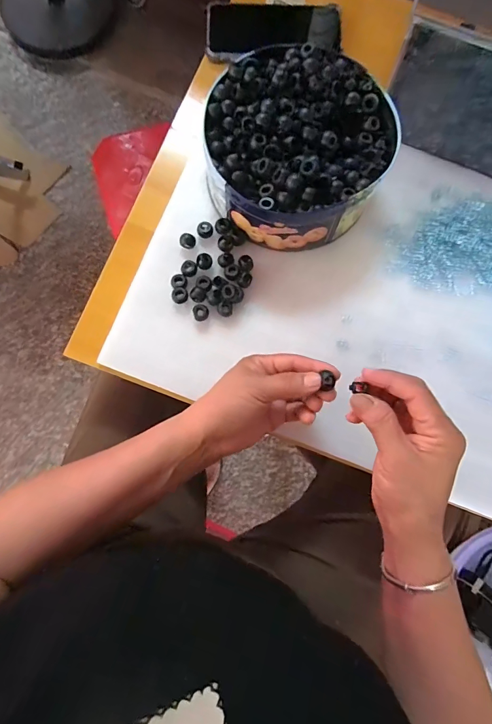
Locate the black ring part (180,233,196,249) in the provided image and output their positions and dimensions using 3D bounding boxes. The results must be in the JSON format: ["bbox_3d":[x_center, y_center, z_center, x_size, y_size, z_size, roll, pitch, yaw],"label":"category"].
[{"bbox_3d":[-0.063,-0.132,0.403,0.017,0.010,0.013,-26,83,-7],"label":"black ring part"}]

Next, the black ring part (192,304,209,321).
[{"bbox_3d":[-0.048,-0.053,0.395,0.017,0.013,0.018,0,81,-3],"label":"black ring part"}]

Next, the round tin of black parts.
[{"bbox_3d":[0.055,-0.219,0.387,0.178,0.082,0.182,0,81,-3],"label":"round tin of black parts"}]

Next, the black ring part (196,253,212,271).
[{"bbox_3d":[-0.045,-0.109,0.400,0.017,0.006,0.016,0,81,-3],"label":"black ring part"}]

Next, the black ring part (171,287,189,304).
[{"bbox_3d":[-0.071,-0.072,0.395,0.017,0.011,0.016,0,81,-3],"label":"black ring part"}]

